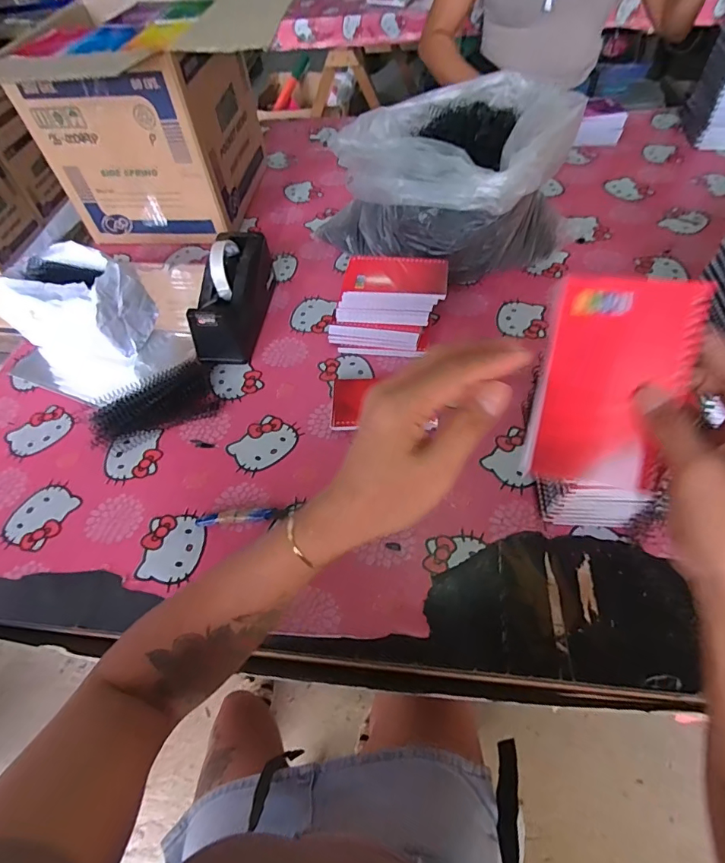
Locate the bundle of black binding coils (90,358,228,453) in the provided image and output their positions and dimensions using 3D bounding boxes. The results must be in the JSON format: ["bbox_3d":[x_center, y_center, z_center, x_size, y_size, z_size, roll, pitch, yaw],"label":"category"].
[{"bbox_3d":[-0.283,-0.041,0.625,0.160,0.025,0.097,-23,55,-12],"label":"bundle of black binding coils"}]

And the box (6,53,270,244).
[{"bbox_3d":[-0.370,-0.535,0.841,0.283,0.260,0.289,2,54,6],"label":"box"}]

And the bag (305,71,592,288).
[{"bbox_3d":[0.140,-0.390,0.727,0.290,0.216,0.319,-37,59,-21],"label":"bag"}]

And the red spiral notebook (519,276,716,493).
[{"bbox_3d":[0.159,-0.028,0.296,0.082,0.132,0.012,12,20,22],"label":"red spiral notebook"}]

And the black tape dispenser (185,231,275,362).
[{"bbox_3d":[-0.191,-0.206,0.682,0.071,0.112,0.201,4,54,8],"label":"black tape dispenser"}]

